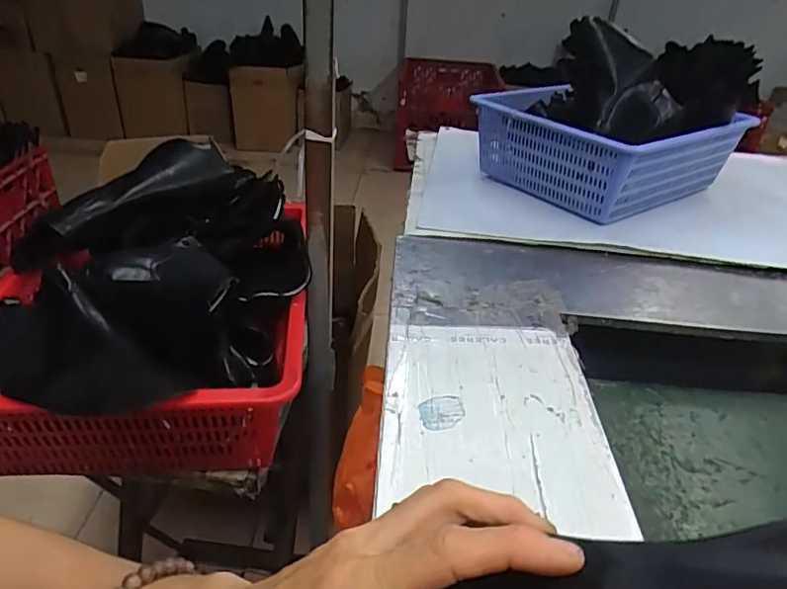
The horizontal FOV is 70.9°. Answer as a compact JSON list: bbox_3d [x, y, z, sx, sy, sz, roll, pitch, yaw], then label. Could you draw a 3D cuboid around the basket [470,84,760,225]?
[{"bbox_3d":[0.401,-0.289,1.104,0.389,0.176,0.374,-21,39,-33],"label":"basket"}]

